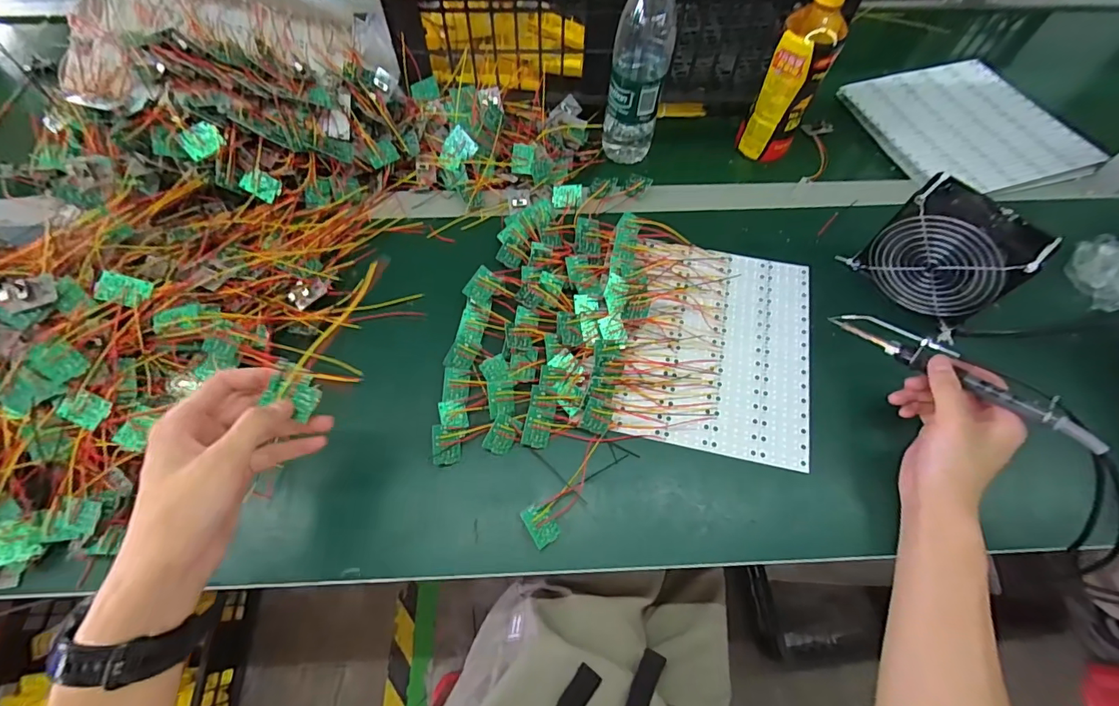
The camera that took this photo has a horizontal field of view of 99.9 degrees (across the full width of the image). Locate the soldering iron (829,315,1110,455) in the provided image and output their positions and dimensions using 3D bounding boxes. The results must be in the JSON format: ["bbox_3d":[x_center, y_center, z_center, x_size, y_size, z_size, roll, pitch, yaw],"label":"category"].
[{"bbox_3d":[0.350,0.015,0.419,0.029,0.024,0.208,-34,50,-17],"label":"soldering iron"}]

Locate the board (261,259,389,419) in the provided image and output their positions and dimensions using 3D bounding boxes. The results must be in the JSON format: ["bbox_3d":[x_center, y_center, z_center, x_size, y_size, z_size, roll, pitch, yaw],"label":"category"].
[{"bbox_3d":[-0.169,-0.017,0.350,0.034,0.014,0.130,26,80,12],"label":"board"}]

